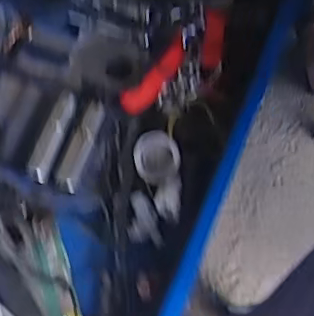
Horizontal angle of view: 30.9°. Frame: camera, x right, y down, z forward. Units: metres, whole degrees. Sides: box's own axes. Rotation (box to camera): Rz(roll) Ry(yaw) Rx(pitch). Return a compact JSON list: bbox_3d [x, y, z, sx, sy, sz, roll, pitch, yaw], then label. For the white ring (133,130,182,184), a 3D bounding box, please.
[{"bbox_3d":[0.000,0.000,0.424,0.033,0.019,0.039,-24,78,-5],"label":"white ring"}]

